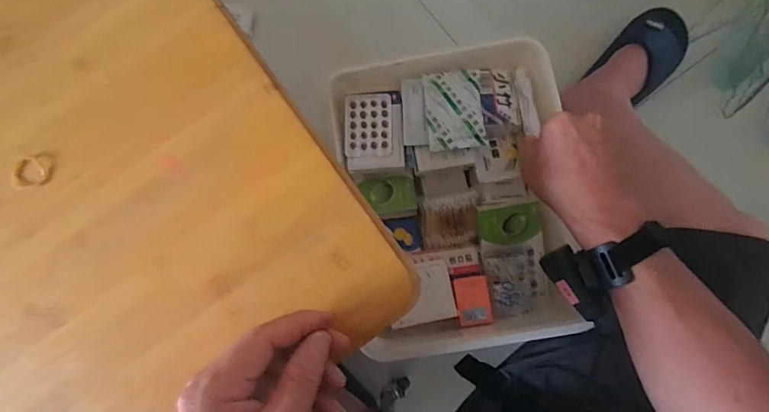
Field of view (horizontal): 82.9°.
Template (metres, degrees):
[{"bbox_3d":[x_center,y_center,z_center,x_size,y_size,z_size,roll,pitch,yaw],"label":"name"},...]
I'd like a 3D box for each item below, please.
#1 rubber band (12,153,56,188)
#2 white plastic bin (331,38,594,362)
[{"bbox_3d":[-0.287,-0.029,0.355,0.035,0.008,0.027,-4,82,3],"label":"rubber band"},{"bbox_3d":[0.090,-0.007,0.551,0.249,0.128,0.338,-9,82,3],"label":"white plastic bin"}]

